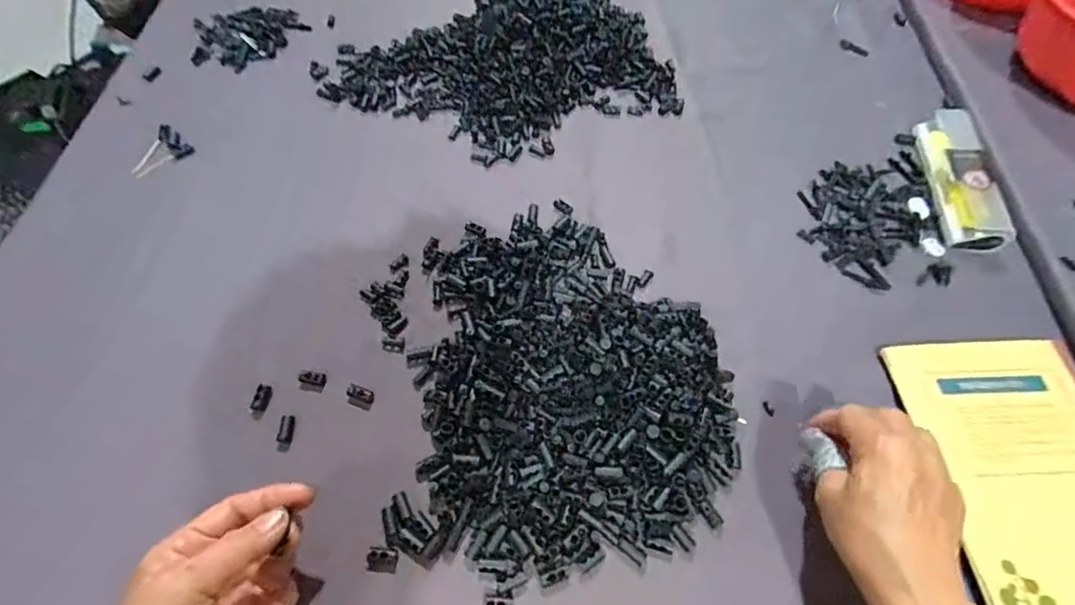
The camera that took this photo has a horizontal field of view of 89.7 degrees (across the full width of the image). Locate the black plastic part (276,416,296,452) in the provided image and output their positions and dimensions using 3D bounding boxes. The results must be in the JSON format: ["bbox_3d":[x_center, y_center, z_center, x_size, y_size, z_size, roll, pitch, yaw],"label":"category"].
[{"bbox_3d":[-0.175,0.092,0.377,0.009,0.006,0.025,1,60,-3],"label":"black plastic part"}]

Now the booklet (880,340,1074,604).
[{"bbox_3d":[0.347,0.121,0.373,0.146,0.017,0.208,1,60,-3],"label":"booklet"}]

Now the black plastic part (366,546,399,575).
[{"bbox_3d":[-0.097,0.161,0.339,0.019,0.006,0.014,6,60,0],"label":"black plastic part"}]

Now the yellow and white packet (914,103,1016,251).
[{"bbox_3d":[0.401,-0.121,0.507,0.047,0.030,0.157,8,60,2],"label":"yellow and white packet"}]

